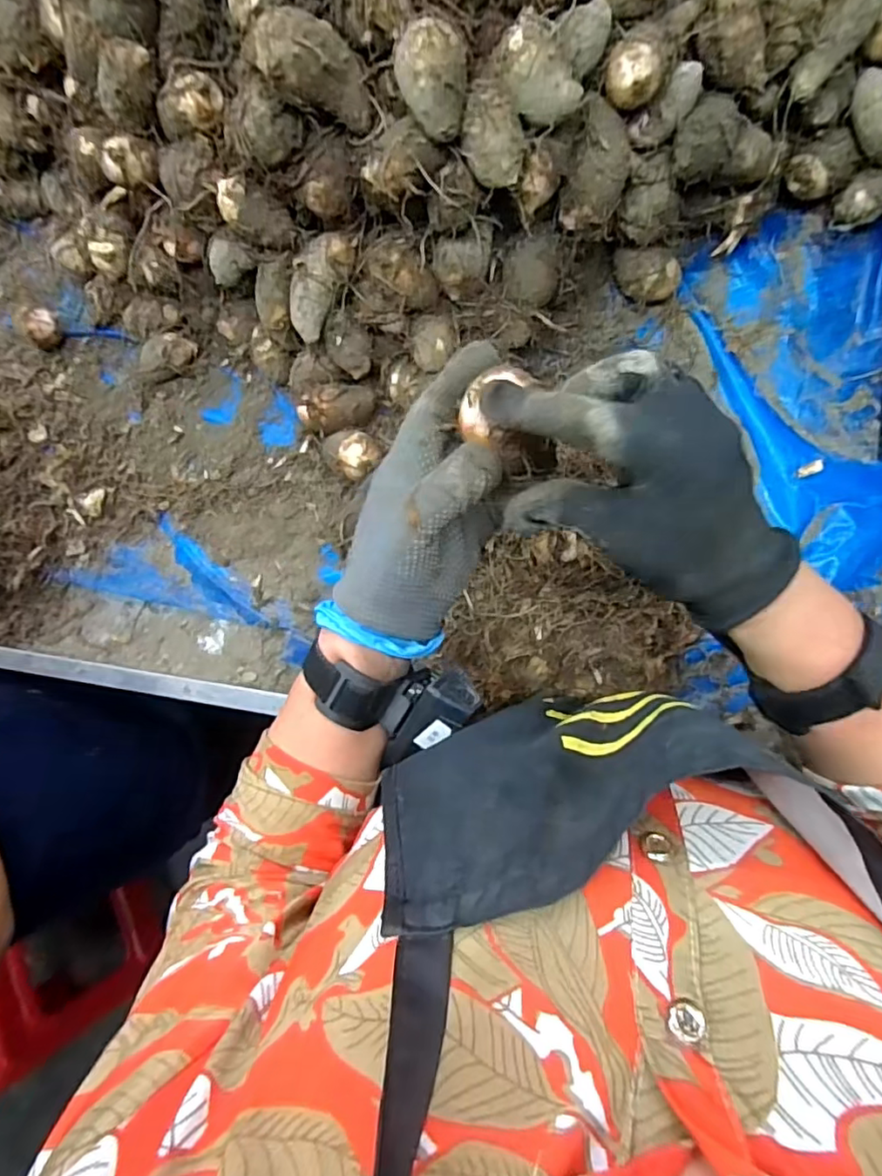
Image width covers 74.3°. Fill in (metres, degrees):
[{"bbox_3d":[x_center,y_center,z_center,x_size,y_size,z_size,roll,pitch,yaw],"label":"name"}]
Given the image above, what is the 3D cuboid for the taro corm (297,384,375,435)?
[{"bbox_3d":[-0.088,-0.154,0.511,0.065,0.043,0.035,-15,84,7],"label":"taro corm"}]

